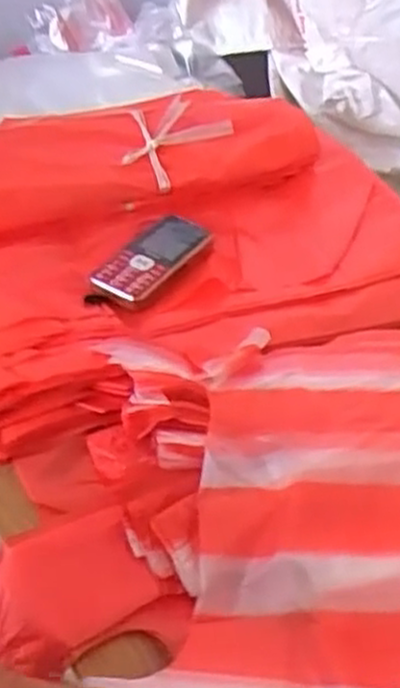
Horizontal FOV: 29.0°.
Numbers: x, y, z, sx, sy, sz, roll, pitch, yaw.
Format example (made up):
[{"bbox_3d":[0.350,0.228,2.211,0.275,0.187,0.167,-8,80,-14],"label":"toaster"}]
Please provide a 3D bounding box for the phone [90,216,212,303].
[{"bbox_3d":[-0.043,-0.078,0.690,0.057,0.014,0.117,27,48,23],"label":"phone"}]

